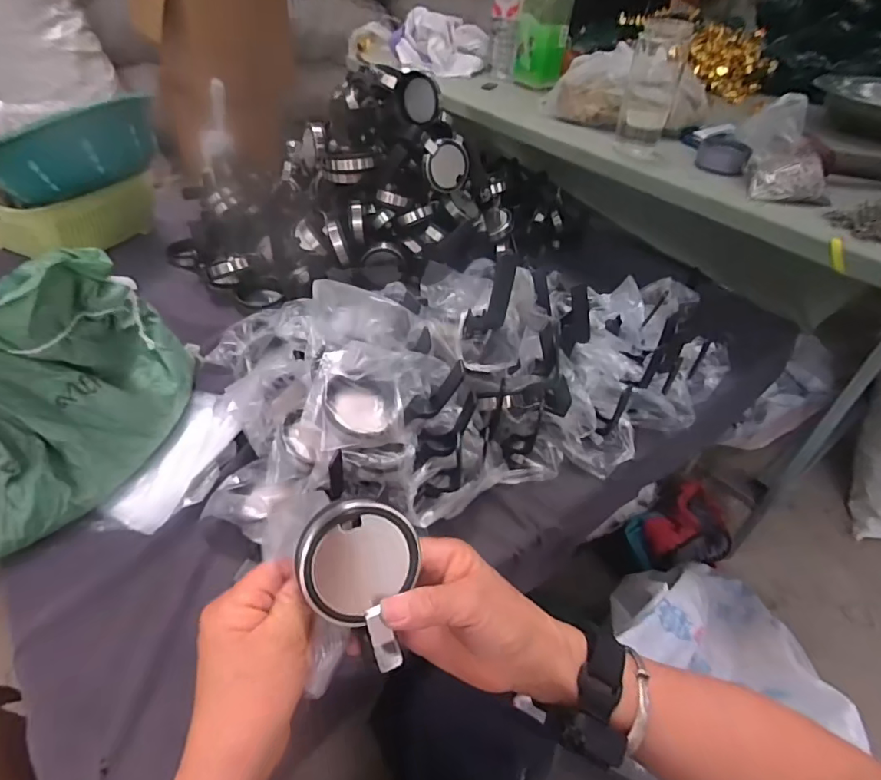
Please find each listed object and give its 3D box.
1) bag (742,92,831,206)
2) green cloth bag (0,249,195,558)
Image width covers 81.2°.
[{"bbox_3d":[0.434,-0.298,0.657,0.075,0.081,0.131,0,69,-5],"label":"bag"},{"bbox_3d":[-0.351,-0.004,0.461,0.261,0.201,0.141,-32,54,-33],"label":"green cloth bag"}]

